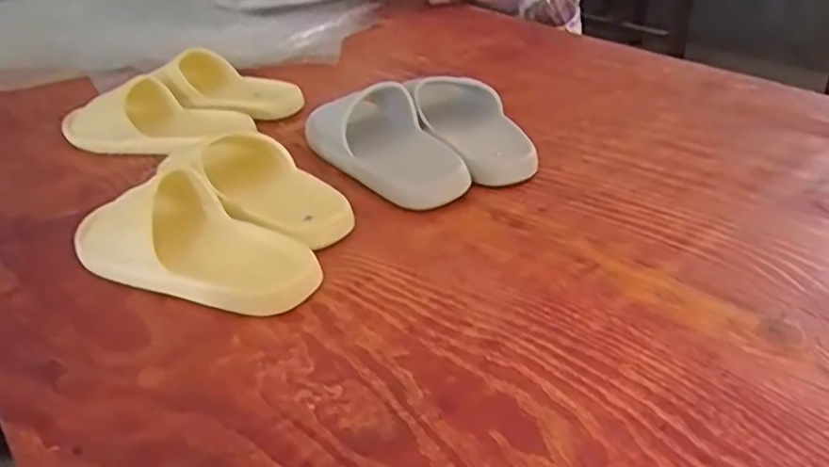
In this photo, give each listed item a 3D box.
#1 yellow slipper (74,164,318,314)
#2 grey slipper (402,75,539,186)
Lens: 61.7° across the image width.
[{"bbox_3d":[-0.192,-0.002,0.576,0.239,0.066,0.089,14,35,25],"label":"yellow slipper"},{"bbox_3d":[0.061,-0.112,0.737,0.099,0.058,0.178,-11,33,-13],"label":"grey slipper"}]

